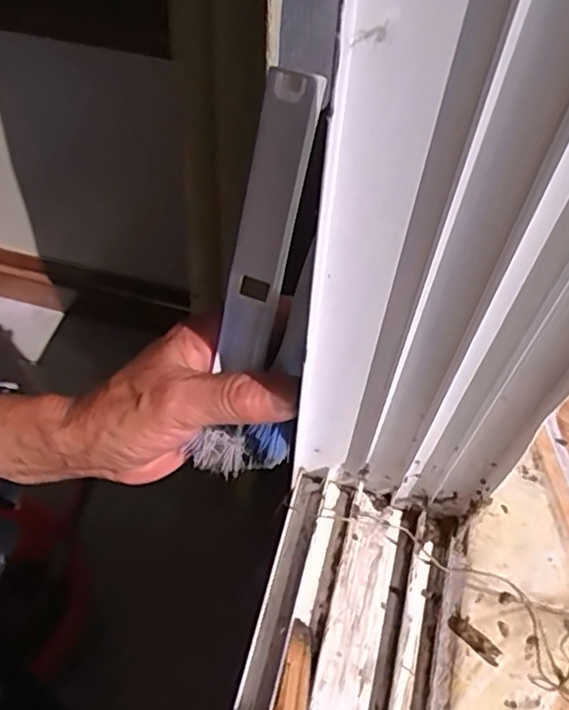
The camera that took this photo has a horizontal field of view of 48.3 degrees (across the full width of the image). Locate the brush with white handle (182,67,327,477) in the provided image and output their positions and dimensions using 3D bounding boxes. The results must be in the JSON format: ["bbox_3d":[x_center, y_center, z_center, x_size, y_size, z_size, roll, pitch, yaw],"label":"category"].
[{"bbox_3d":[-0.007,-0.023,0.252,0.037,0.161,0.029,11,20,4],"label":"brush with white handle"}]

